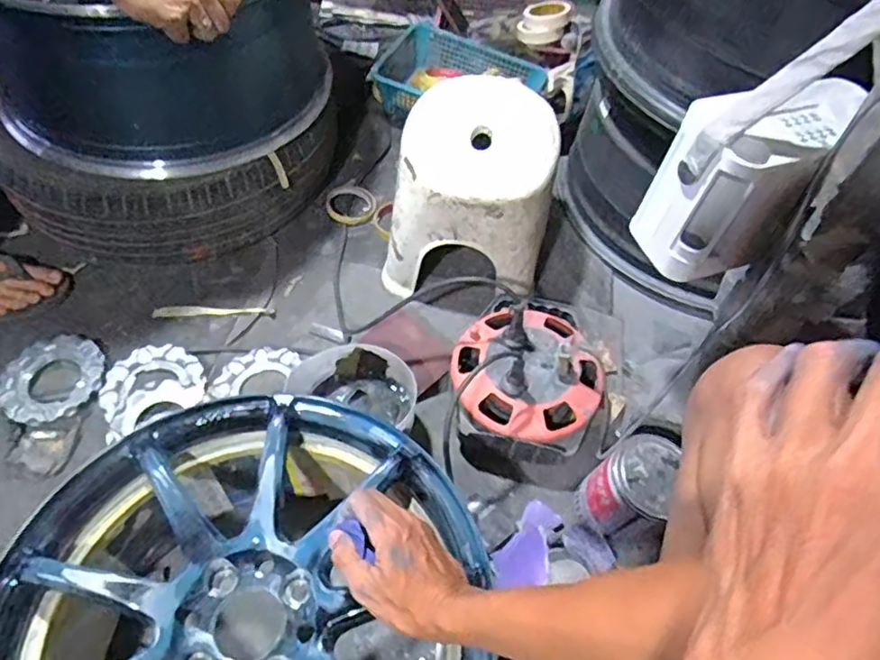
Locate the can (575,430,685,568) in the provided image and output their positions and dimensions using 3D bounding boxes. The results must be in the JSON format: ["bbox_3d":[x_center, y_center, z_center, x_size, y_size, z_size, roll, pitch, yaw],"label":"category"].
[{"bbox_3d":[0.243,0.207,0.756,0.103,0.126,0.109,2,55,-3],"label":"can"}]

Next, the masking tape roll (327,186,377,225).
[{"bbox_3d":[-0.156,-0.221,1.075,0.086,0.015,0.087,2,55,-3],"label":"masking tape roll"}]

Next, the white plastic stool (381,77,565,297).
[{"bbox_3d":[0.051,-0.211,0.932,0.225,0.207,0.252,11,55,3],"label":"white plastic stool"}]

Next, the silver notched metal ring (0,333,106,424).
[{"bbox_3d":[-0.544,0.066,0.856,0.130,0.011,0.135,1,57,-2],"label":"silver notched metal ring"}]

